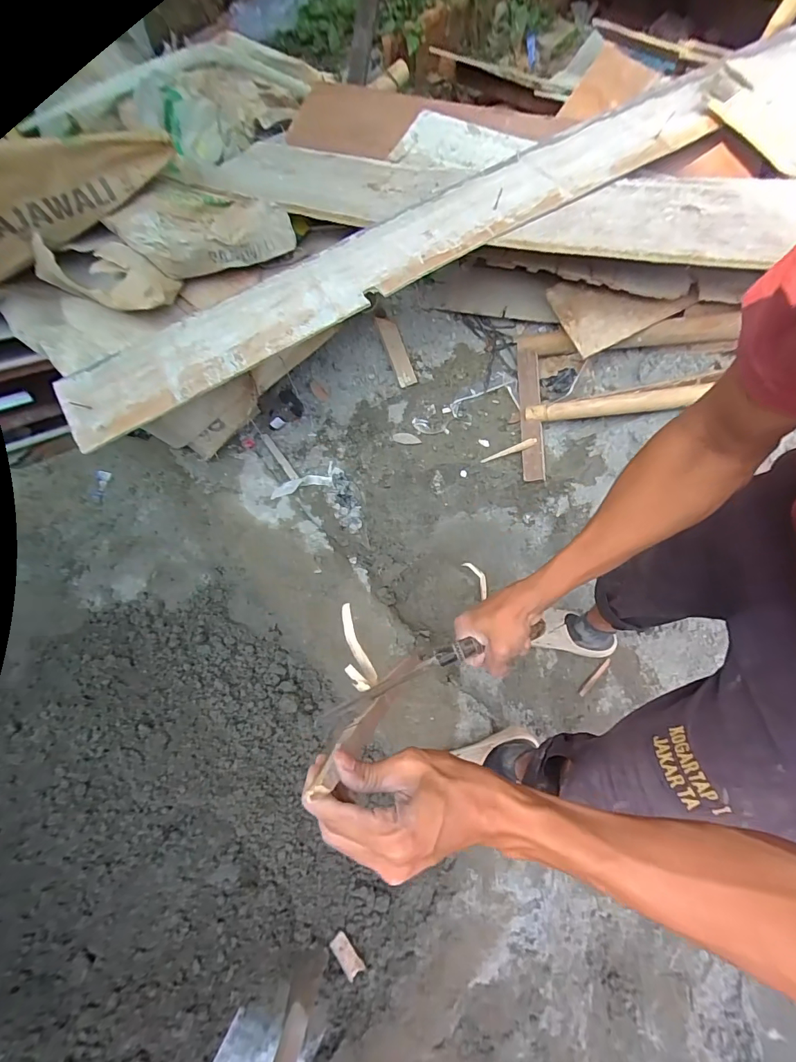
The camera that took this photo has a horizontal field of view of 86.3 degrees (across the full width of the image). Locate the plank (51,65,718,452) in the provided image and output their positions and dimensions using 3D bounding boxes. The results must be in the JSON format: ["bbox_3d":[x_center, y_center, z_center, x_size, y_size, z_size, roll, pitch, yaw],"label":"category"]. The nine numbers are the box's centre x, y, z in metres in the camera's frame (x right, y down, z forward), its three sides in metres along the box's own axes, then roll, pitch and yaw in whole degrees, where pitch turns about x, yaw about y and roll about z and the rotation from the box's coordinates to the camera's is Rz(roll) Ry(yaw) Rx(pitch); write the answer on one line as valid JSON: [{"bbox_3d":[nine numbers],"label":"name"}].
[{"bbox_3d":[0.038,-0.698,0.999,1.719,0.042,0.262,-32,69,-7],"label":"plank"}]

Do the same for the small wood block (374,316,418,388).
[{"bbox_3d":[-0.004,-0.565,1.337,0.061,0.023,0.218,-27,103,-9],"label":"small wood block"}]

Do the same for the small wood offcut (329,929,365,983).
[{"bbox_3d":[-0.107,0.878,0.878,0.034,0.016,0.082,-37,76,-12],"label":"small wood offcut"}]

